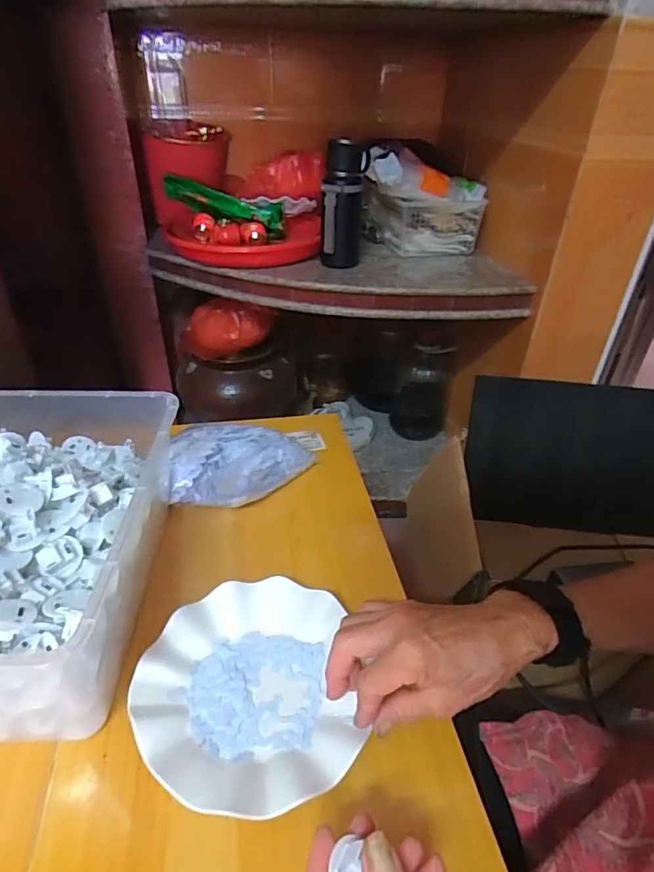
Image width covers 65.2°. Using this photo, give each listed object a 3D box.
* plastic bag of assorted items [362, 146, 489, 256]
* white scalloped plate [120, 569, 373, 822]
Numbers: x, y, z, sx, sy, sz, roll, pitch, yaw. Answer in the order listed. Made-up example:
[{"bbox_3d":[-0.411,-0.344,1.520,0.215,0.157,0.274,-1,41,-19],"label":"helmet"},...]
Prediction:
[{"bbox_3d":[0.213,-0.524,1.160,0.250,0.203,0.203,-1,36,-5],"label":"plastic bag of assorted items"},{"bbox_3d":[-0.064,0.197,0.407,0.161,0.021,0.178,-4,36,-10],"label":"white scalloped plate"}]

